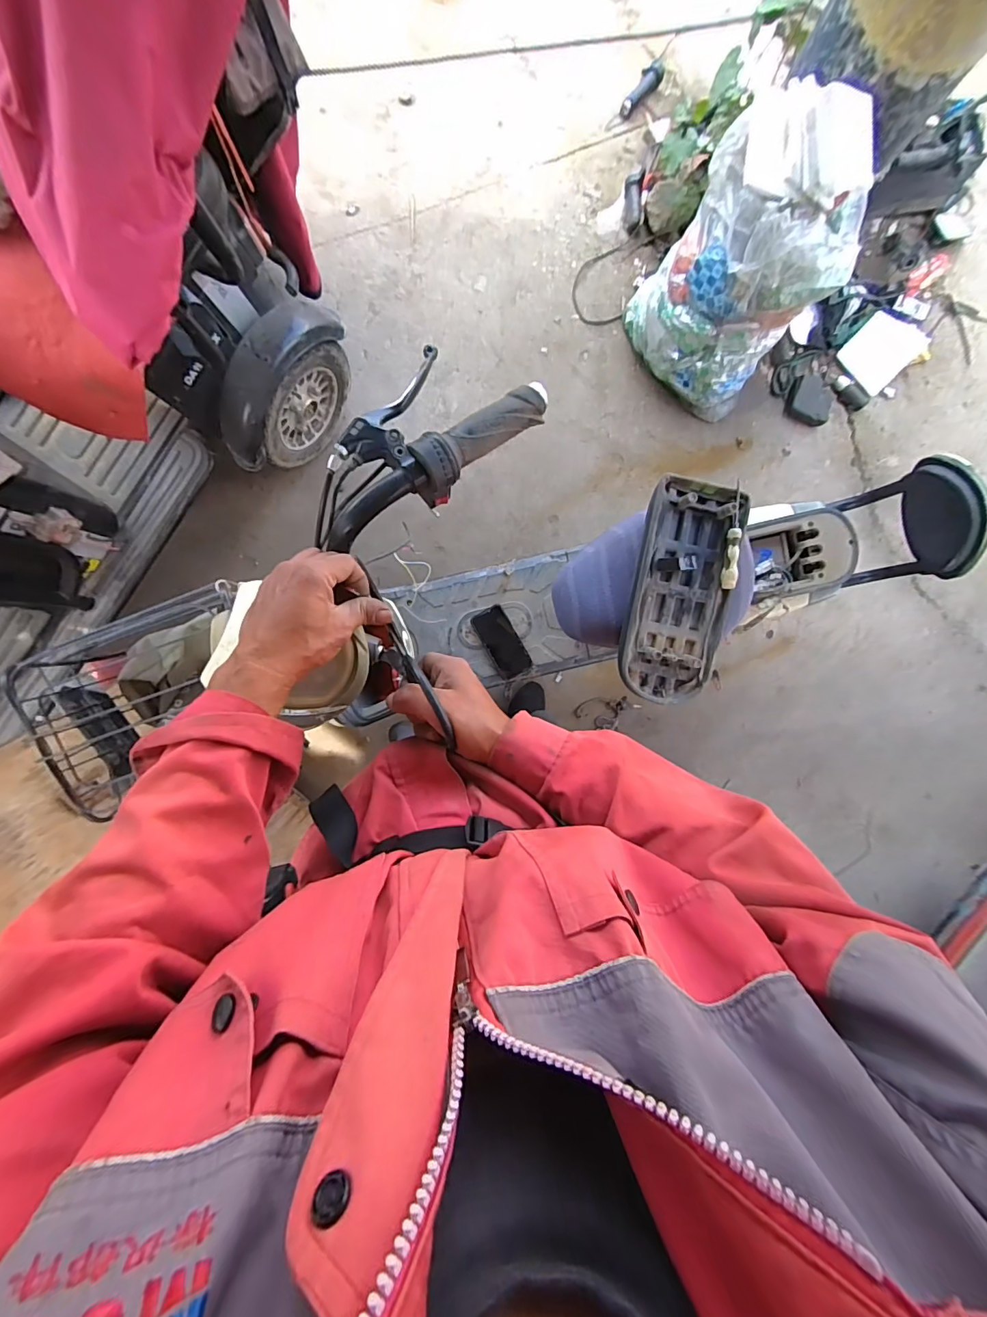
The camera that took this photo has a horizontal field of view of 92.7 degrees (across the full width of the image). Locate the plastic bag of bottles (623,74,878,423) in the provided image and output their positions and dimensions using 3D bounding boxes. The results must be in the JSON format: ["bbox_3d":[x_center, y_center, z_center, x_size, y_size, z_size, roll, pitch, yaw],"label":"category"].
[{"bbox_3d":[0.548,-0.845,1.049,0.368,0.513,0.271,39,89,-4],"label":"plastic bag of bottles"}]

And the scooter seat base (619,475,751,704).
[{"bbox_3d":[0.259,-0.090,0.645,0.140,0.043,0.290,8,91,-4],"label":"scooter seat base"}]

